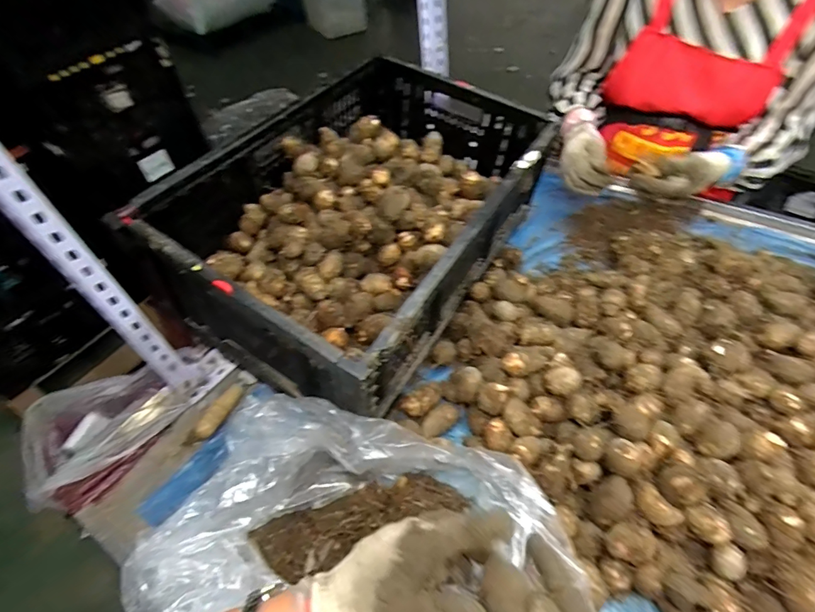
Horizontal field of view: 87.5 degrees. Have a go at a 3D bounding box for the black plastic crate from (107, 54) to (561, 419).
[{"bbox_3d":[-0.050,-0.162,0.726,0.416,0.249,0.614,25,57,22],"label":"black plastic crate"}]

